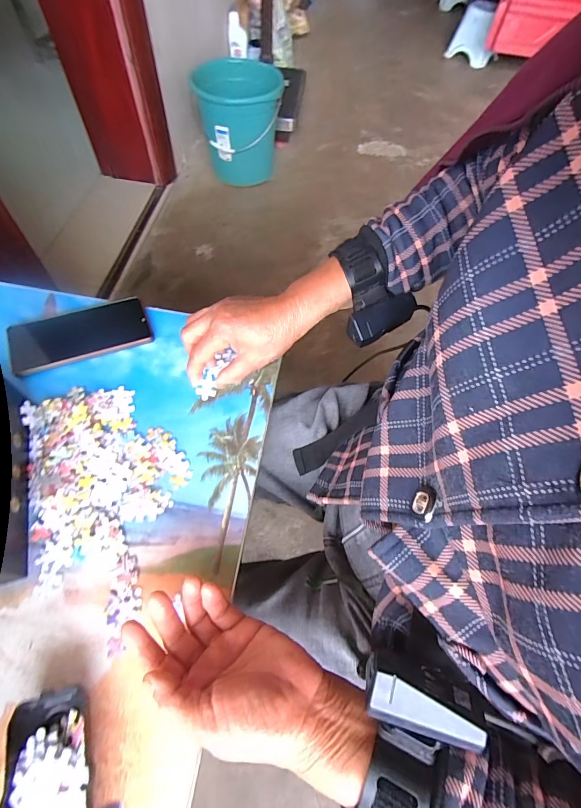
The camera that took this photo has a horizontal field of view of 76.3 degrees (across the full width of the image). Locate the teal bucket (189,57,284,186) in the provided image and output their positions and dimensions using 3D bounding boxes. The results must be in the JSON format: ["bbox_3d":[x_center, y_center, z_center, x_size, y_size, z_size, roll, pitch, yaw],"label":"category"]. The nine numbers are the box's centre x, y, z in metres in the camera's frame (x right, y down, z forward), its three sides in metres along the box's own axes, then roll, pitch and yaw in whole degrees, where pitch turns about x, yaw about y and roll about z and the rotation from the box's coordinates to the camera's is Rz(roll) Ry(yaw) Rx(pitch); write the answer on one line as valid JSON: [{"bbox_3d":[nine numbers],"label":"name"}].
[{"bbox_3d":[-0.186,-1.059,1.420,0.295,0.324,0.287,5,60,0],"label":"teal bucket"}]

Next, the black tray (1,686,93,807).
[{"bbox_3d":[-0.166,0.265,0.257,0.050,0.025,0.106,-15,62,-11],"label":"black tray"}]

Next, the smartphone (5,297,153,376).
[{"bbox_3d":[-0.260,-0.089,0.459,0.156,0.014,0.078,-21,64,-14],"label":"smartphone"}]

